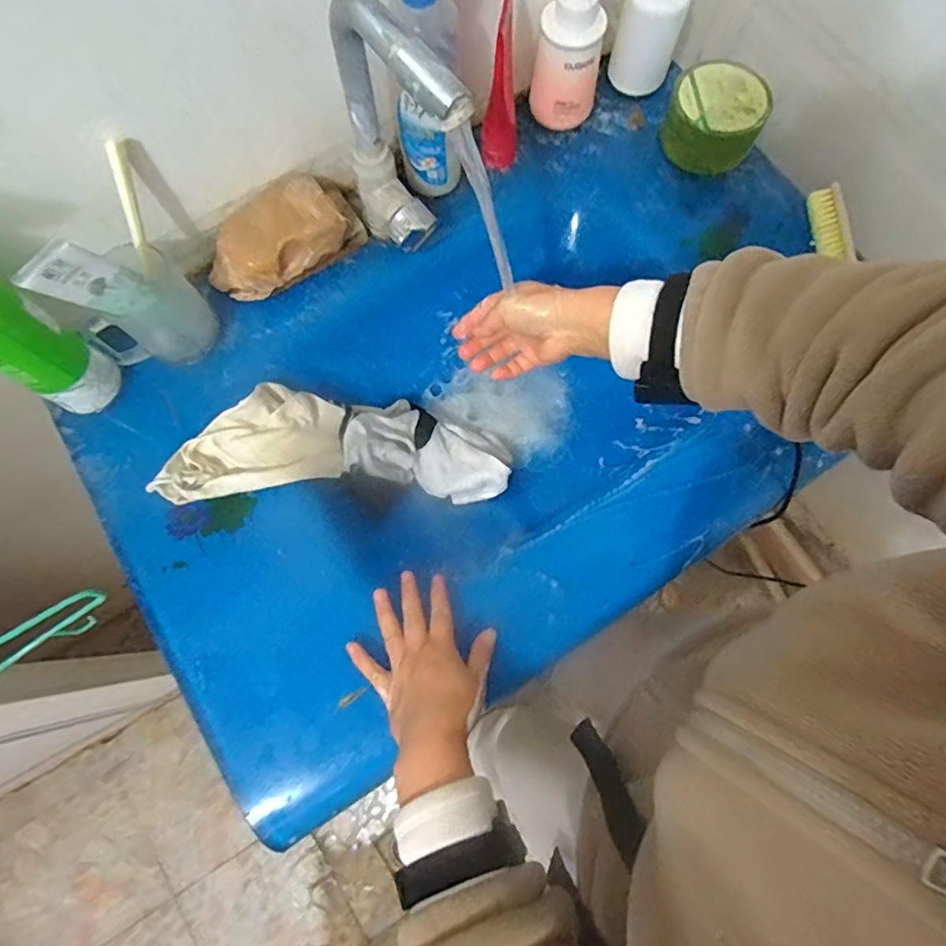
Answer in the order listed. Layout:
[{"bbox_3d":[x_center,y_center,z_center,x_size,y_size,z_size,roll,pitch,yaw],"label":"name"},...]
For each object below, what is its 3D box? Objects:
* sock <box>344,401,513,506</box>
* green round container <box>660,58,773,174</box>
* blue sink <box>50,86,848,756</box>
[{"bbox_3d":[-0.044,-0.031,0.606,0.176,0.083,0.104,11,75,2],"label":"sock"},{"bbox_3d":[0.258,-0.380,0.597,0.096,0.062,0.086,27,77,7],"label":"green round container"},{"bbox_3d":[0.035,-0.063,0.590,0.693,0.148,0.441,-33,78,-9],"label":"blue sink"}]

